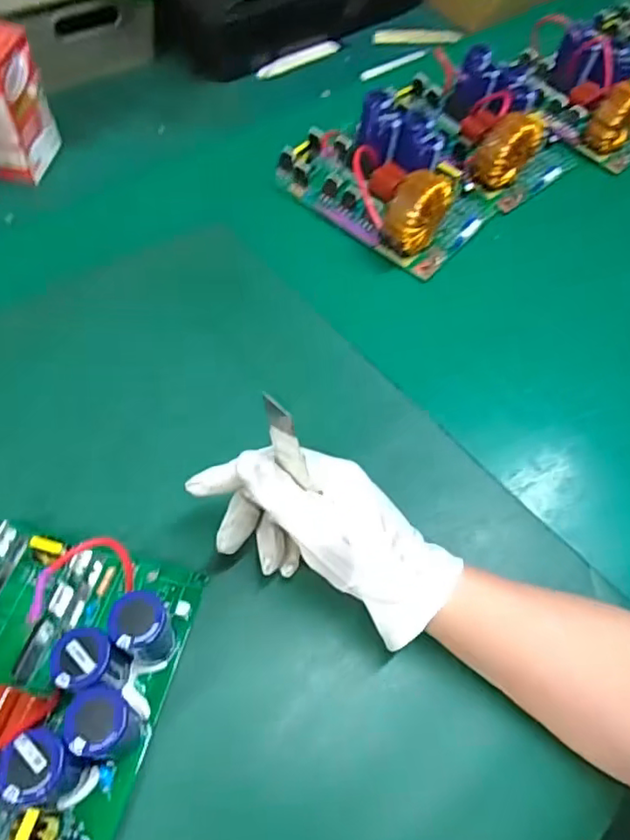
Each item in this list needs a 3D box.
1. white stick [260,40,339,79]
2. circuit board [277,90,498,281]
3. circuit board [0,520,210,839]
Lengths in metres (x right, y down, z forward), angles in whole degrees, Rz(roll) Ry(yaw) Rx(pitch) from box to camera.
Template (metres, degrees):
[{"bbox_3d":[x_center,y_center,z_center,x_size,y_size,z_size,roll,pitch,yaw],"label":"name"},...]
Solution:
[{"bbox_3d":[-0.016,-0.429,0.690,0.120,0.009,0.016,-34,69,-20],"label":"white stick"},{"bbox_3d":[0.071,-0.236,0.545,0.182,0.060,0.134,39,66,16],"label":"circuit board"},{"bbox_3d":[-0.154,0.150,0.294,0.132,0.068,0.194,14,61,4],"label":"circuit board"}]

